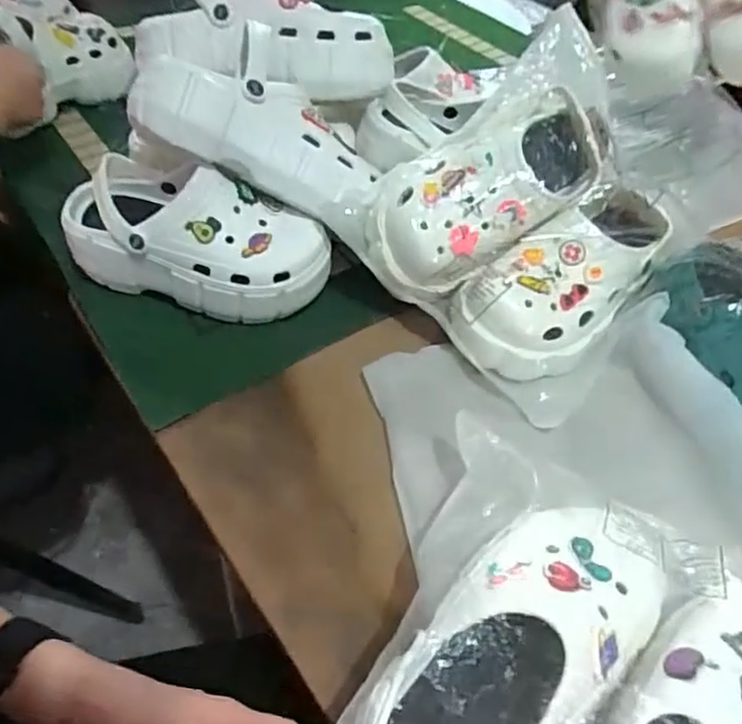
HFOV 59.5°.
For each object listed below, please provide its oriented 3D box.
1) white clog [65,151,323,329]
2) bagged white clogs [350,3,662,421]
[{"bbox_3d":[-0.167,-0.114,0.631,0.244,0.117,0.092,13,49,5],"label":"white clog"},{"bbox_3d":[0.168,-0.142,0.626,0.257,0.191,0.292,38,56,25],"label":"bagged white clogs"}]

